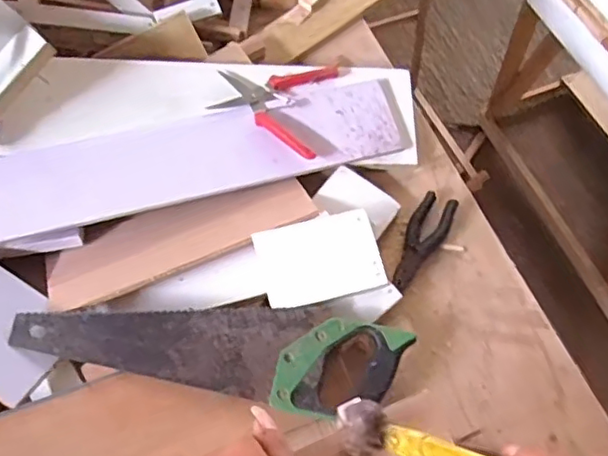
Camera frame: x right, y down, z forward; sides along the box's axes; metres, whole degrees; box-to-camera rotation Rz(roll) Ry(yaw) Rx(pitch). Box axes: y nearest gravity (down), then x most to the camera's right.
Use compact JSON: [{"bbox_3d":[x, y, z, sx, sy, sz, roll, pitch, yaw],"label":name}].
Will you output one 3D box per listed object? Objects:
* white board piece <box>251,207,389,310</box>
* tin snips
[{"bbox_3d":[0.018,0.036,0.735,0.139,0.010,0.100,-15,73,-3],"label":"white board piece"},{"bbox_3d":[-0.044,-0.180,0.847,0.149,0.024,0.152,12,62,10],"label":"tin snips"}]

